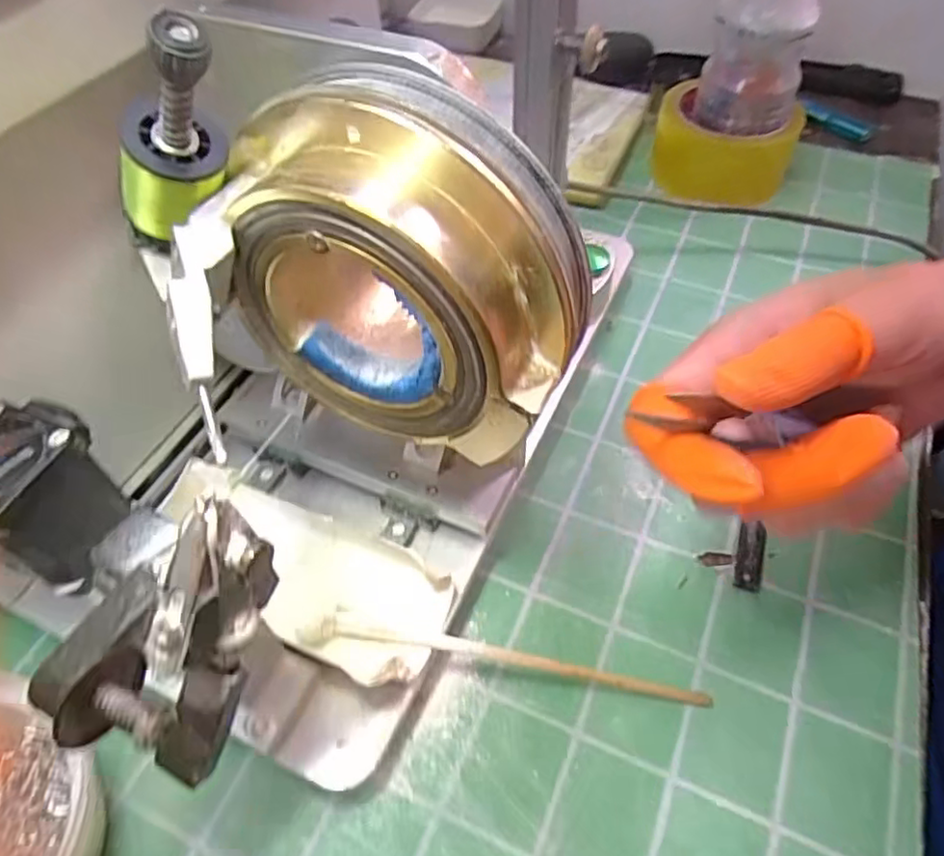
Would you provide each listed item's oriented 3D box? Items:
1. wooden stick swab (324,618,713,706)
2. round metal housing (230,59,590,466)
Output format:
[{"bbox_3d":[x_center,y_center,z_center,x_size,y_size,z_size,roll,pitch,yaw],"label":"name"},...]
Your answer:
[{"bbox_3d":[0.019,0.094,0.264,0.155,0.006,0.007,13,52,-4],"label":"wooden stick swab"},{"bbox_3d":[-0.021,-0.046,0.196,0.106,0.092,0.047,20,55,17],"label":"round metal housing"}]

